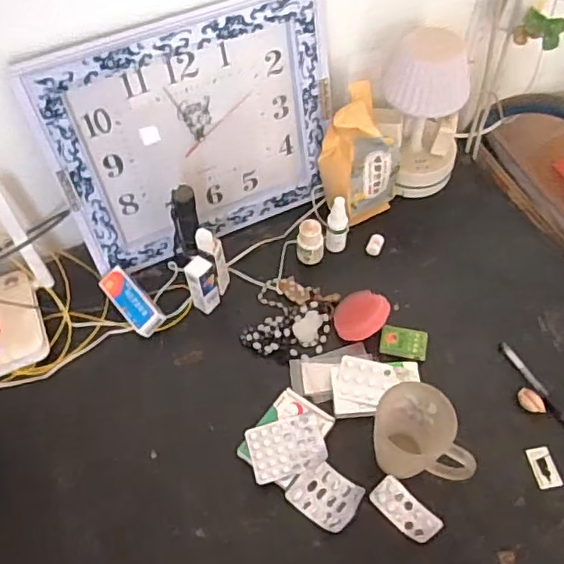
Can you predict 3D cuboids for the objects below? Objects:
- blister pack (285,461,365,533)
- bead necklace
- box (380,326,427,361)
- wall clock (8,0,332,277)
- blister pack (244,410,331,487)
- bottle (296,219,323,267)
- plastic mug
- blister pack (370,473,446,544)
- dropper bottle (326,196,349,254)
[{"bbox_3d":[0.050,0.240,0.656,0.072,0.011,0.061,36,65,21],"label":"blister pack"},{"bbox_3d":[0.011,0.049,0.784,0.108,0.015,0.115,16,59,12],"label":"bead necklace"},{"bbox_3d":[0.159,0.080,0.757,0.059,0.016,0.037,10,58,8],"label":"box"},{"bbox_3d":[-0.107,-0.192,0.774,0.374,0.314,0.029,-23,46,-14],"label":"wall clock"},{"bbox_3d":[0.006,0.190,0.674,0.087,0.004,0.066,-14,58,-5],"label":"blister pack"},{"bbox_3d":[0.040,-0.057,0.822,0.037,0.058,0.034,0,58,2],"label":"bottle"},{"bbox_3d":[0.152,0.173,0.640,0.106,0.111,0.080,9,58,7],"label":"plastic mug"},{"bbox_3d":[0.138,0.255,0.647,0.076,0.013,0.035,38,66,22],"label":"blister pack"},{"bbox_3d":[0.079,-0.080,0.816,0.030,0.085,0.026,0,58,2],"label":"dropper bottle"}]

